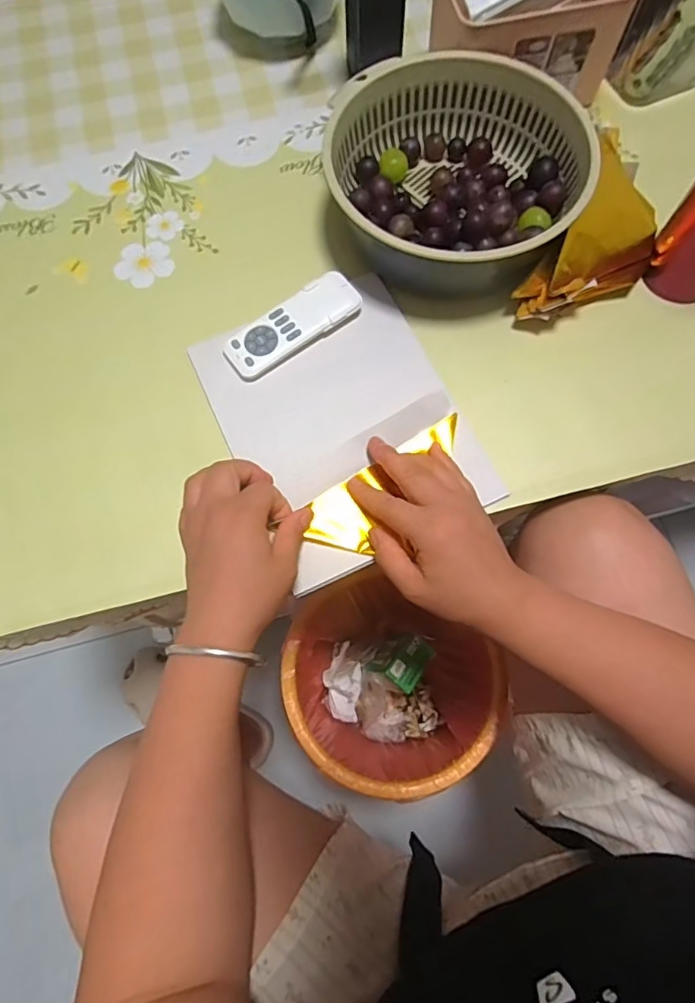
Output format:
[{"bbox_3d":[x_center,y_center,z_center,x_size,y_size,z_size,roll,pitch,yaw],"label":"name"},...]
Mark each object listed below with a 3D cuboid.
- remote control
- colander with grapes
[{"bbox_3d":[-0.047,-0.154,0.469,0.128,0.016,0.045,-38,76,-10],"label":"remote control"},{"bbox_3d":[0.093,-0.286,0.473,0.210,0.079,0.207,-5,73,0],"label":"colander with grapes"}]

